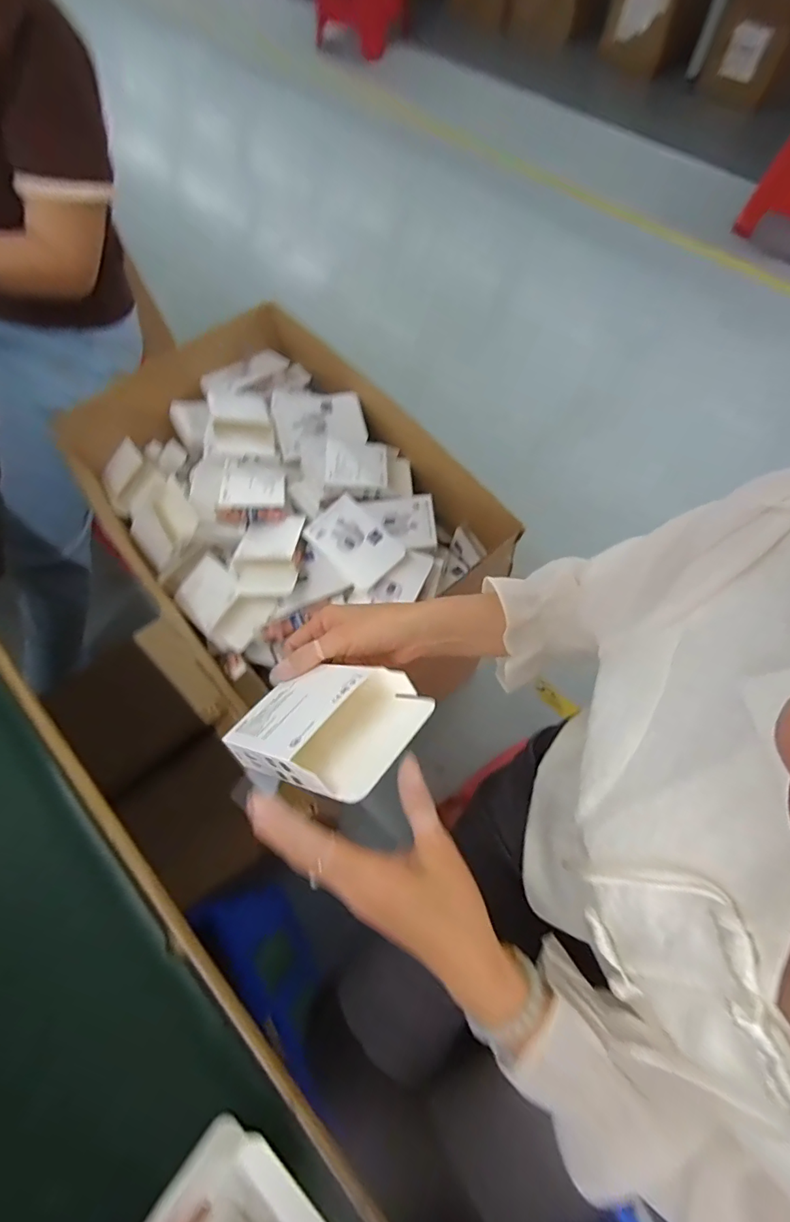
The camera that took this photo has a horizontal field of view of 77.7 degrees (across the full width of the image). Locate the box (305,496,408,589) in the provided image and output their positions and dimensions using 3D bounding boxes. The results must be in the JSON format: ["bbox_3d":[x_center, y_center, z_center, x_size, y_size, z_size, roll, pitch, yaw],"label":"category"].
[{"bbox_3d":[-0.055,-0.099,0.692,0.087,0.017,0.130,-40,72,-13],"label":"box"}]

